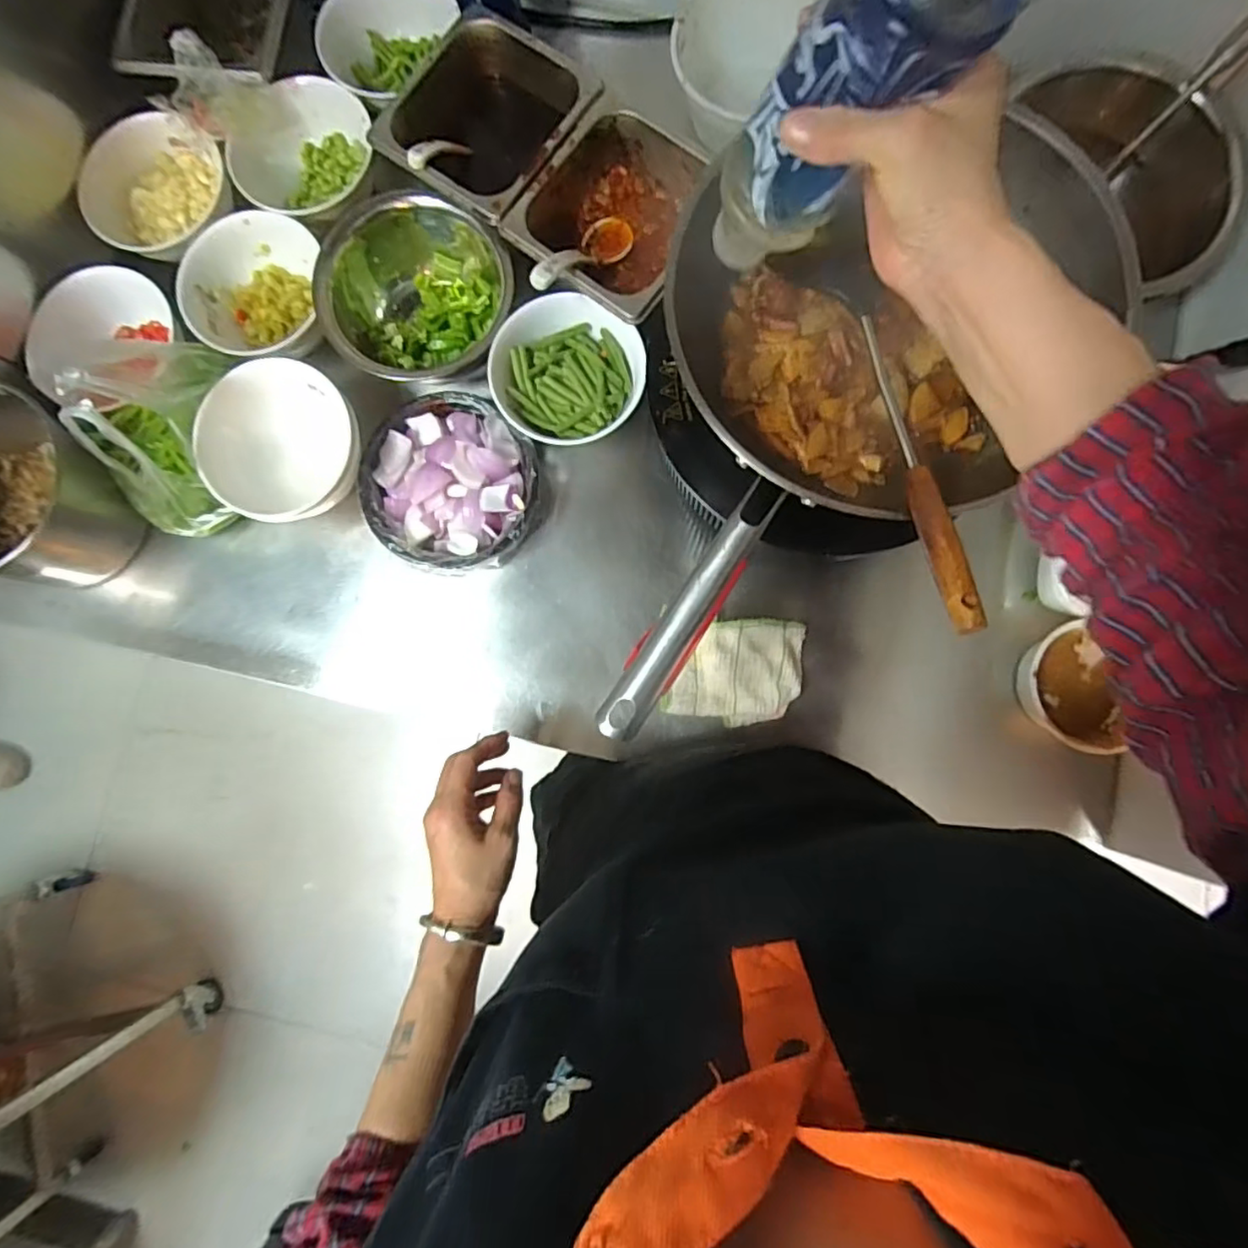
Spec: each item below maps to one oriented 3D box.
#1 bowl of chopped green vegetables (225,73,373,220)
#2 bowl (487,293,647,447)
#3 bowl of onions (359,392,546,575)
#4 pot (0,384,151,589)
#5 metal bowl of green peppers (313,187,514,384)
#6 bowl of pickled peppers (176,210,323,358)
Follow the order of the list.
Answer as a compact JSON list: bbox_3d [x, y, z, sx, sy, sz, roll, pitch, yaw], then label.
[{"bbox_3d":[-0.310,-0.460,0.617,0.122,0.073,0.134,0,84,2],"label":"bowl of chopped green vegetables"},{"bbox_3d":[-0.056,-0.237,0.579,0.144,0.065,0.137,45,87,6],"label":"bowl"},{"bbox_3d":[-0.165,-0.131,0.604,0.169,0.058,0.158,0,84,2],"label":"bowl of onions"},{"bbox_3d":[-0.577,-0.119,0.596,0.179,0.121,0.178,17,85,4],"label":"pot"},{"bbox_3d":[-0.205,-0.319,0.592,0.167,0.105,0.168,0,84,2],"label":"metal bowl of green peppers"},{"bbox_3d":[-0.364,-0.327,0.607,0.116,0.064,0.125,0,84,2],"label":"bowl of pickled peppers"}]

